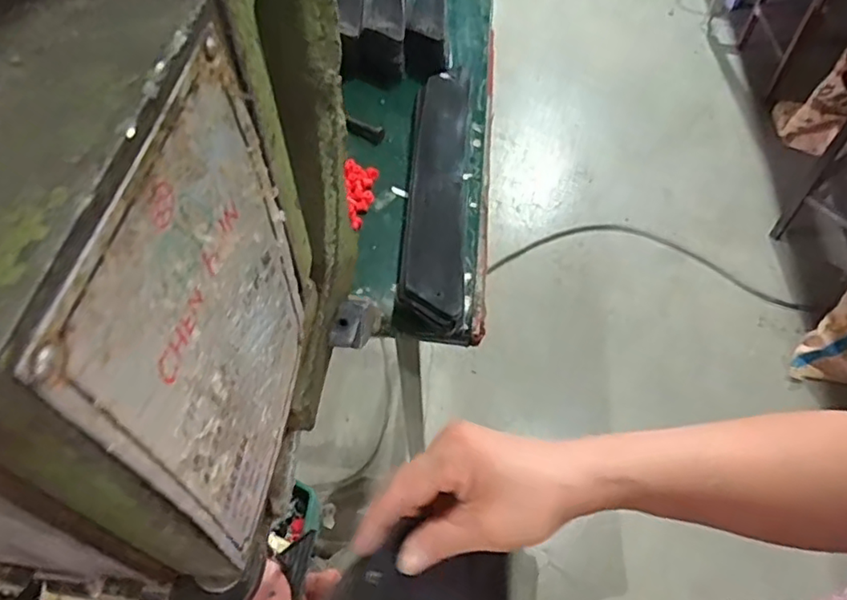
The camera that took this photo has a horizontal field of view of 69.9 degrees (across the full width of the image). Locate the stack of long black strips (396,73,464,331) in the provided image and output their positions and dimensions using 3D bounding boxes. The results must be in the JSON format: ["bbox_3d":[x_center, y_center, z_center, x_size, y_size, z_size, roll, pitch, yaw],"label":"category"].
[{"bbox_3d":[0.016,-0.128,0.718,0.065,0.063,0.374,1,57,3],"label":"stack of long black strips"}]

